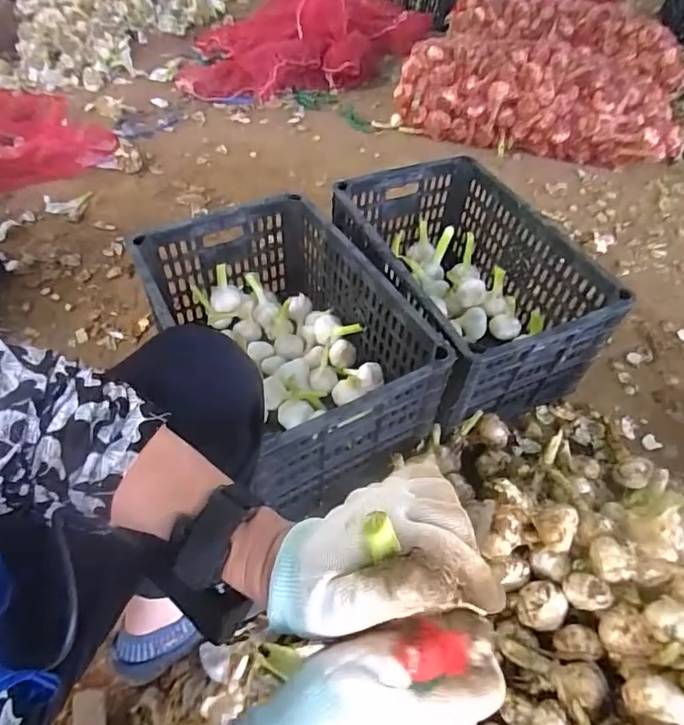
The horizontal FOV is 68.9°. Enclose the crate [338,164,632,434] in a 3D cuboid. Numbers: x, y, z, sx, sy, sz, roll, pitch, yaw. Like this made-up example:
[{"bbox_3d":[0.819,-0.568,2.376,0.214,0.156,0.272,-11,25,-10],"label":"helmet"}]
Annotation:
[{"bbox_3d":[0.198,-0.135,0.869,0.305,0.209,0.445,-17,56,-17],"label":"crate"}]

